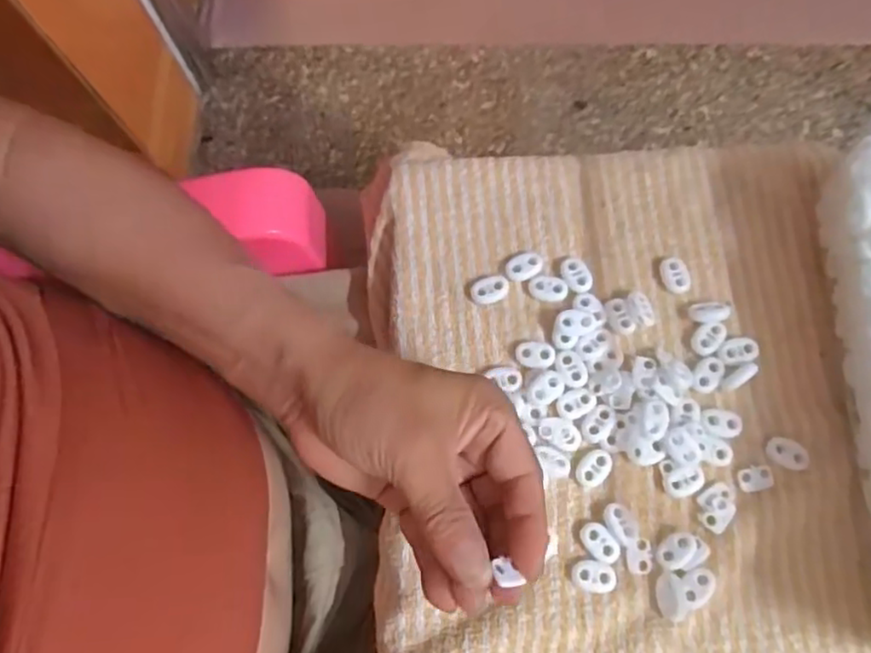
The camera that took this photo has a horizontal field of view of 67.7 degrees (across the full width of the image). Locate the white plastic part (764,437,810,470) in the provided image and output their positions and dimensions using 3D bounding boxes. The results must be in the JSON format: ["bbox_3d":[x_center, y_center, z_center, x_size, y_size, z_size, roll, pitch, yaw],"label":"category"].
[{"bbox_3d":[0.191,0.069,0.352,0.023,0.004,0.013,22,76,7],"label":"white plastic part"}]

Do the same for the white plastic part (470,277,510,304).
[{"bbox_3d":[0.032,-0.021,0.380,0.022,0.007,0.015,-17,75,-4],"label":"white plastic part"}]

